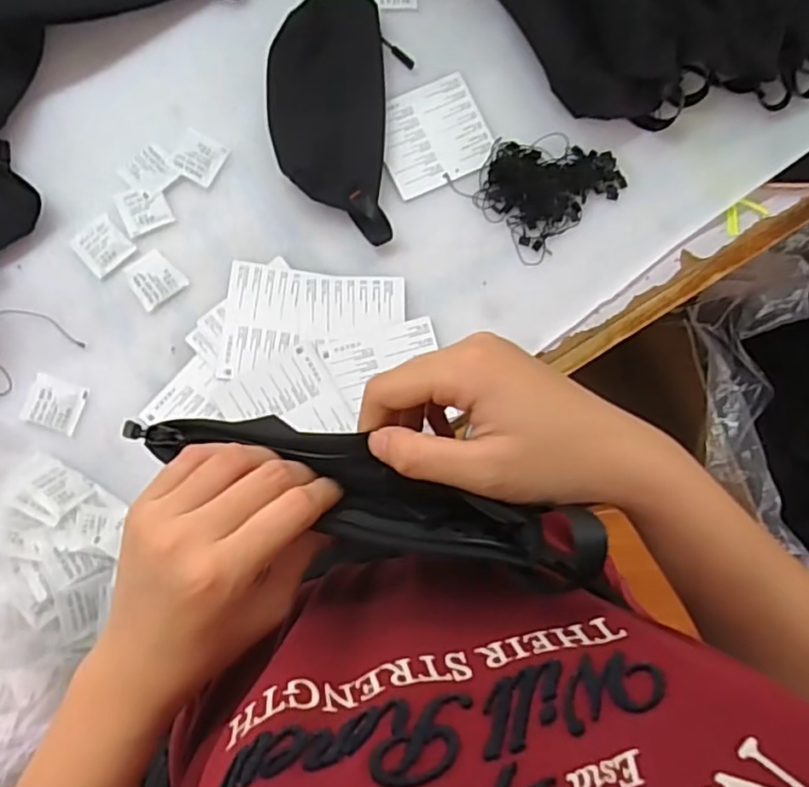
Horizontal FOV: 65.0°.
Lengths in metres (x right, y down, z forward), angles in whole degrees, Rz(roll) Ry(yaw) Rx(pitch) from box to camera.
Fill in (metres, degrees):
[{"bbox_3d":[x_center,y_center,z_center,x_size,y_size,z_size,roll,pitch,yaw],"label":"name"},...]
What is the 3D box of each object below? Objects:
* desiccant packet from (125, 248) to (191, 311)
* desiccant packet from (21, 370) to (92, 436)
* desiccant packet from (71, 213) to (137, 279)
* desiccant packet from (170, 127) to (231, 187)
[{"bbox_3d":[-0.209,-0.097,0.531,0.040,0.005,0.042,-38,88,-7],"label":"desiccant packet"},{"bbox_3d":[-0.283,0.009,0.514,0.044,0.005,0.039,19,83,-2],"label":"desiccant packet"},{"bbox_3d":[-0.252,-0.123,0.530,0.040,0.004,0.039,-42,88,-7],"label":"desiccant packet"},{"bbox_3d":[-0.178,-0.205,0.550,0.041,0.004,0.042,29,83,-1],"label":"desiccant packet"}]

